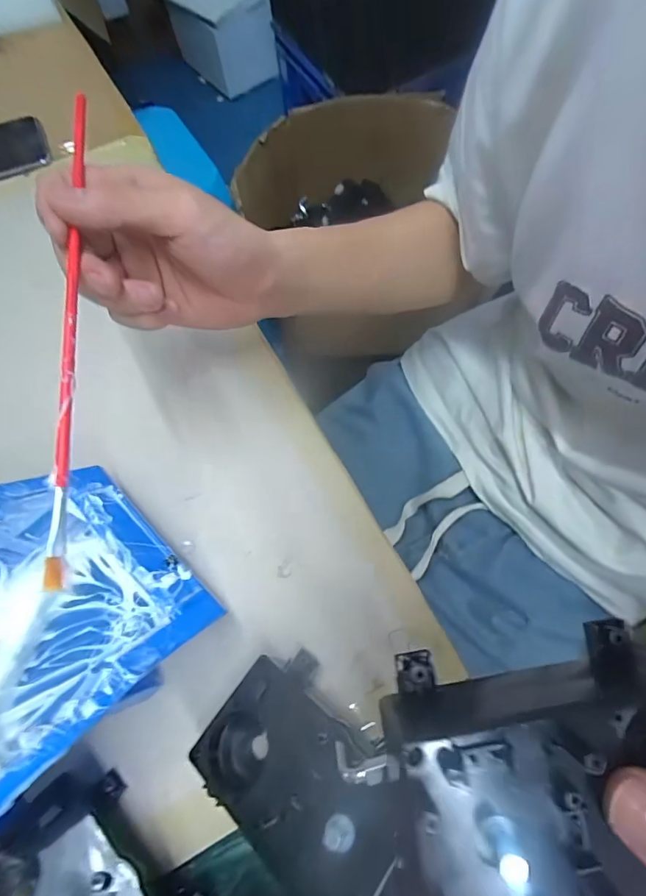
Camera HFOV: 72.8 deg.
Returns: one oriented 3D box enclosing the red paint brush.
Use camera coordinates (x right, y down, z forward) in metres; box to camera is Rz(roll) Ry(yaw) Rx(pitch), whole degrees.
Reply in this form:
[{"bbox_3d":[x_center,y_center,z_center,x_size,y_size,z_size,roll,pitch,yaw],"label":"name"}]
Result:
[{"bbox_3d":[-0.117,-0.064,0.202,0.007,0.007,0.247,-6,75,-1],"label":"red paint brush"}]

